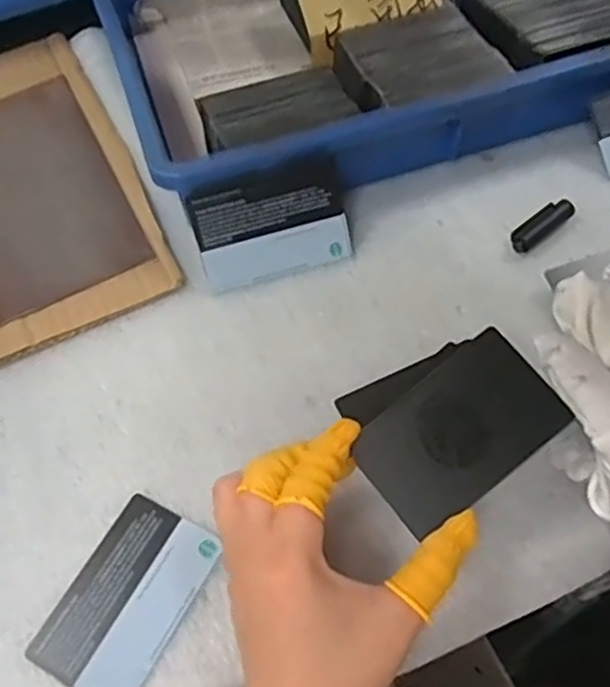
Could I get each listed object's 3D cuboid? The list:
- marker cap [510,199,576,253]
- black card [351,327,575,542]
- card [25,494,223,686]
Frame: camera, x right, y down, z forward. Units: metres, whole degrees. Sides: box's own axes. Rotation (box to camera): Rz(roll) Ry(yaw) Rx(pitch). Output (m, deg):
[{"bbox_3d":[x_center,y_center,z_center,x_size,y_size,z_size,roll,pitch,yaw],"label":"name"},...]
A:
[{"bbox_3d":[0.143,-0.072,0.435,0.045,0.011,0.016,-35,65,-17],"label":"marker cap"},{"bbox_3d":[0.067,0.039,0.312,0.084,0.004,0.053,-39,80,-4],"label":"black card"},{"bbox_3d":[-0.081,0.116,0.328,0.054,0.004,0.084,25,64,15],"label":"card"}]

